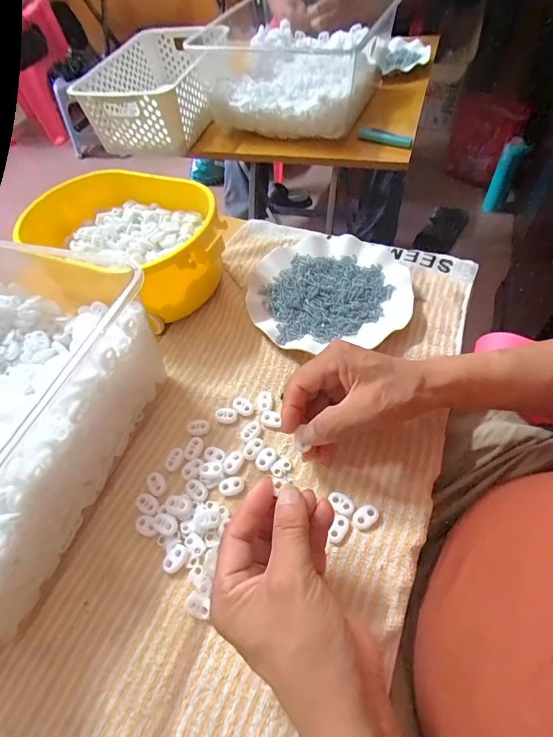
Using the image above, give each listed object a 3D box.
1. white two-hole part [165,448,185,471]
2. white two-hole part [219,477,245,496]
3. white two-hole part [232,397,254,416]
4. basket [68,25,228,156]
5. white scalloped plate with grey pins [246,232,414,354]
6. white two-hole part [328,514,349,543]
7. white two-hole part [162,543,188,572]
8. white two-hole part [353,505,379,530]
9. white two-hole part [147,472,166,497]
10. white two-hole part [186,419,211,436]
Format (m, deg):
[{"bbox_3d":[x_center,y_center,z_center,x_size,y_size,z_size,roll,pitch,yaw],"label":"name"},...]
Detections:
[{"bbox_3d":[-0.096,0.085,0.359,0.016,0.004,0.021,13,59,16],"label":"white two-hole part"},{"bbox_3d":[-0.040,0.104,0.339,0.022,0.004,0.015,-13,55,-2],"label":"white two-hole part"},{"bbox_3d":[-0.034,0.038,0.382,0.023,0.004,0.015,29,64,24],"label":"white two-hole part"},{"bbox_3d":[-0.227,-0.549,0.754,0.222,0.101,0.314,6,57,11],"label":"basket"},{"bbox_3d":[0.061,-0.096,0.449,0.185,0.015,0.172,-3,56,5],"label":"white scalloped plate with grey pins"},{"bbox_3d":[0.050,0.129,0.309,0.013,0.004,0.022,26,63,22],"label":"white two-hole part"},{"bbox_3d":[-0.081,0.154,0.309,0.015,0.004,0.022,34,66,26],"label":"white two-hole part"},{"bbox_3d":[0.072,0.121,0.311,0.021,0.005,0.016,-26,57,-11],"label":"white two-hole part"},{"bbox_3d":[-0.109,0.105,0.347,0.014,0.004,0.023,-31,58,-14],"label":"white two-hole part"},{"bbox_3d":[-0.076,0.058,0.375,0.022,0.006,0.016,4,56,10],"label":"white two-hole part"}]

